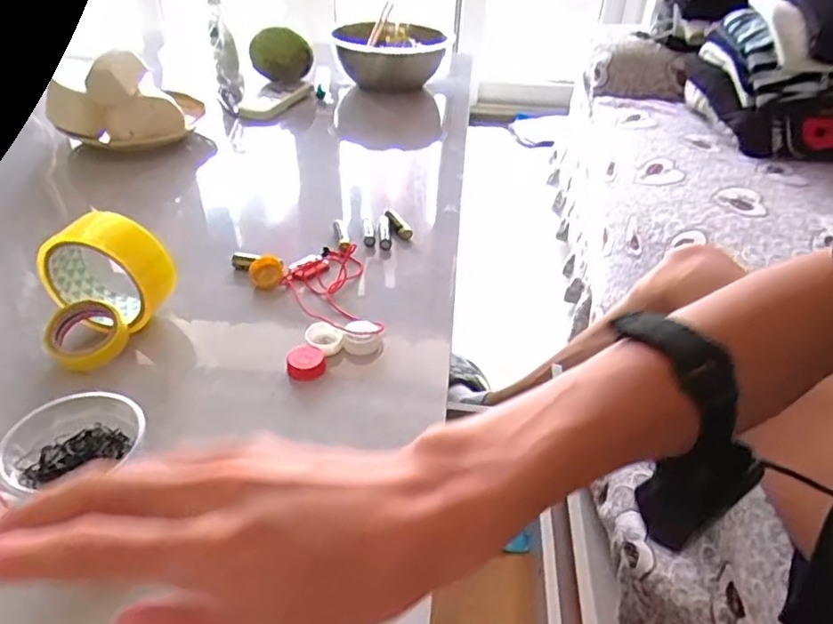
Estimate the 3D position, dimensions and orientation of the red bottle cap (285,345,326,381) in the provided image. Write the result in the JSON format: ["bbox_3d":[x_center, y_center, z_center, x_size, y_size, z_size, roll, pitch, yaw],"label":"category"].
[{"bbox_3d":[-0.088,0.041,0.473,0.029,0.015,0.027,2,37,-2],"label":"red bottle cap"}]

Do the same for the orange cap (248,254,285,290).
[{"bbox_3d":[-0.143,-0.037,0.562,0.034,0.011,0.034,3,66,-6],"label":"orange cap"}]

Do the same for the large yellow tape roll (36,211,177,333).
[{"bbox_3d":[-0.247,-0.032,0.481,0.097,0.085,0.042,10,38,8],"label":"large yellow tape roll"}]

